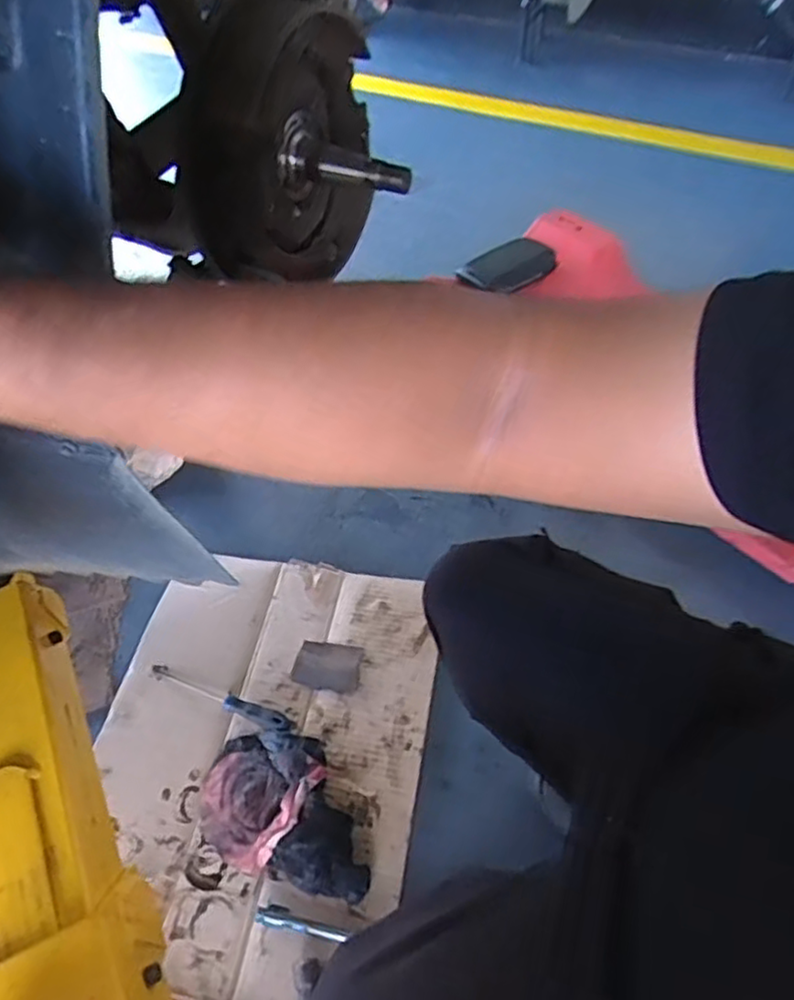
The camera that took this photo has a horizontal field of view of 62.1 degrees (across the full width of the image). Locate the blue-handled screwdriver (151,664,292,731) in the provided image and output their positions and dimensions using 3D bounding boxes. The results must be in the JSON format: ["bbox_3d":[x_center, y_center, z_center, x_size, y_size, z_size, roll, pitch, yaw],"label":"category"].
[{"bbox_3d":[-0.248,0.279,0.934,0.219,0.020,0.026,17,58,17],"label":"blue-handled screwdriver"}]

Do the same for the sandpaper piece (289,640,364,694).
[{"bbox_3d":[-0.102,0.242,0.969,0.096,0.007,0.073,5,49,9],"label":"sandpaper piece"}]

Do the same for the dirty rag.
[{"bbox_3d":[-0.182,0.371,0.852,0.145,0.040,0.171,20,56,16],"label":"dirty rag"}]

